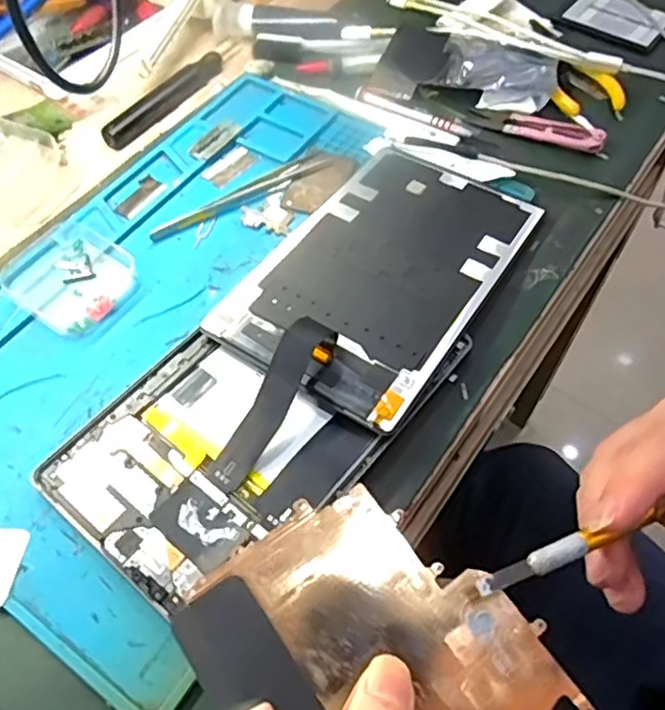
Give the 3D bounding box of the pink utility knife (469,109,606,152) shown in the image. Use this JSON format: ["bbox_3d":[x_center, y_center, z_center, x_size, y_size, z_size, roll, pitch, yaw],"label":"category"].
[{"bbox_3d":[0.150,-0.171,0.462,0.096,0.009,0.023,24,60,15],"label":"pink utility knife"}]

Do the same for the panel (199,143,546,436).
[{"bbox_3d":[0.031,-0.056,0.380,0.125,0.005,0.199,29,59,18],"label":"panel"}]

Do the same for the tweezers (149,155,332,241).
[{"bbox_3d":[-0.059,-0.107,0.422,0.133,0.004,0.012,-28,61,-17],"label":"tweezers"}]

